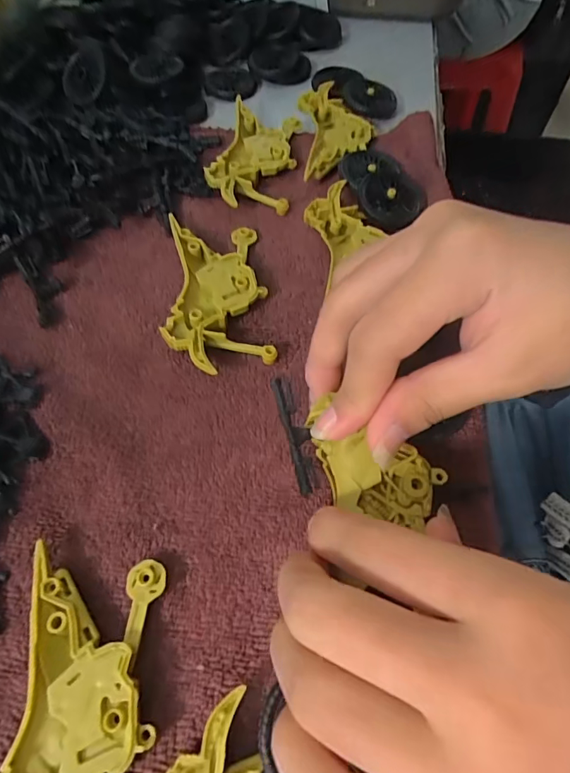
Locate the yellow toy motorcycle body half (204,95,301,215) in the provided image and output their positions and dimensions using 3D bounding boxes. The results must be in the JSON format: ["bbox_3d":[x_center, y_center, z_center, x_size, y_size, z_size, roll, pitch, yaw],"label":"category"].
[{"bbox_3d":[-0.018,-0.146,0.284,0.049,0.012,0.101,6,60,4],"label":"yellow toy motorcycle body half"}]

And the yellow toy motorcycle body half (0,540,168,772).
[{"bbox_3d":[-0.065,0.106,0.144,0.046,0.013,0.096,-3,60,-1],"label":"yellow toy motorcycle body half"}]

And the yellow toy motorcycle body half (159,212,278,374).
[{"bbox_3d":[-0.035,-0.048,0.229,0.048,0.013,0.094,-8,60,-4],"label":"yellow toy motorcycle body half"}]

